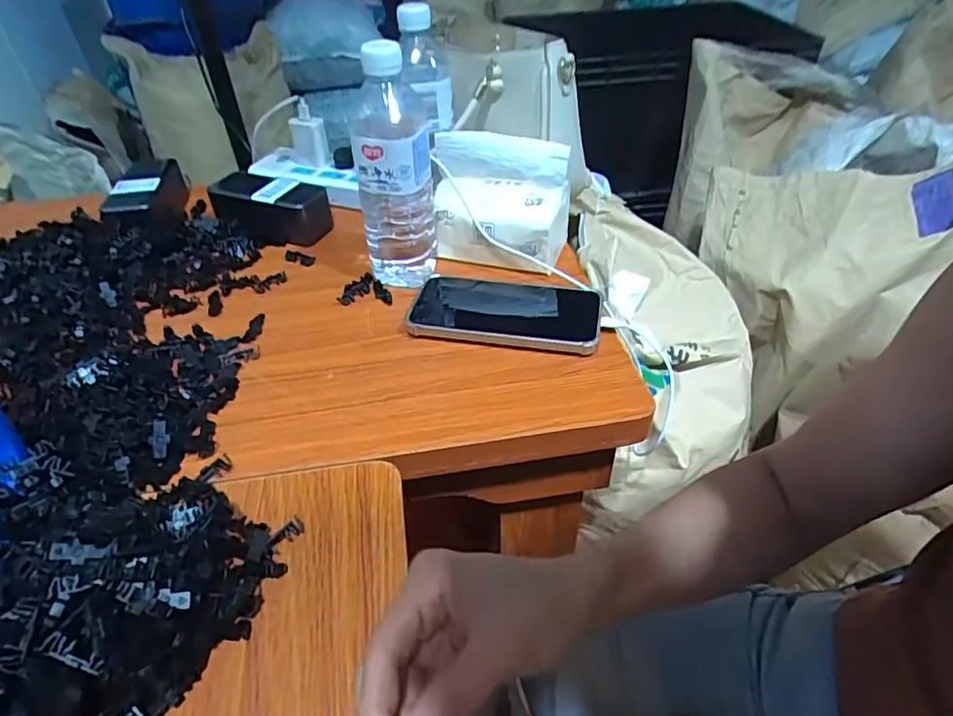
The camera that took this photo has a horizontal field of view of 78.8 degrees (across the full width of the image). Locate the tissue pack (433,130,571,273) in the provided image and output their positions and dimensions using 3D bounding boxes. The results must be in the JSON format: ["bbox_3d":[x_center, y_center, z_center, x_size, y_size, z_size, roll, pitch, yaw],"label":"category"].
[{"bbox_3d":[0.020,-0.154,0.564,0.128,0.111,0.062,10,43,12],"label":"tissue pack"}]

